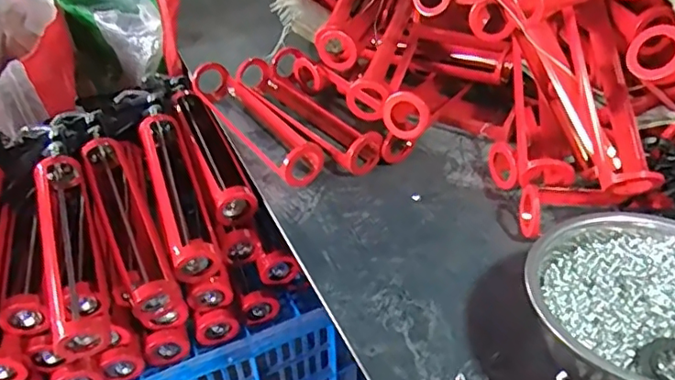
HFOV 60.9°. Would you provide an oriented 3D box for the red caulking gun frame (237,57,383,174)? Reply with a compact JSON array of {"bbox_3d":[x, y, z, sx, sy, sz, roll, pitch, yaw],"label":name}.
[{"bbox_3d":[-0.045,-0.097,0.738,0.065,0.050,0.257,-27,46,-28],"label":"red caulking gun frame"}]

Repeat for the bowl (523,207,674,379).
[{"bbox_3d":[0.245,0.094,0.455,0.179,0.075,0.167,-1,40,1],"label":"bowl"}]

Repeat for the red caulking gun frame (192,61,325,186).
[{"bbox_3d":[-0.107,-0.090,0.721,0.062,0.055,0.259,-25,45,-26],"label":"red caulking gun frame"}]

